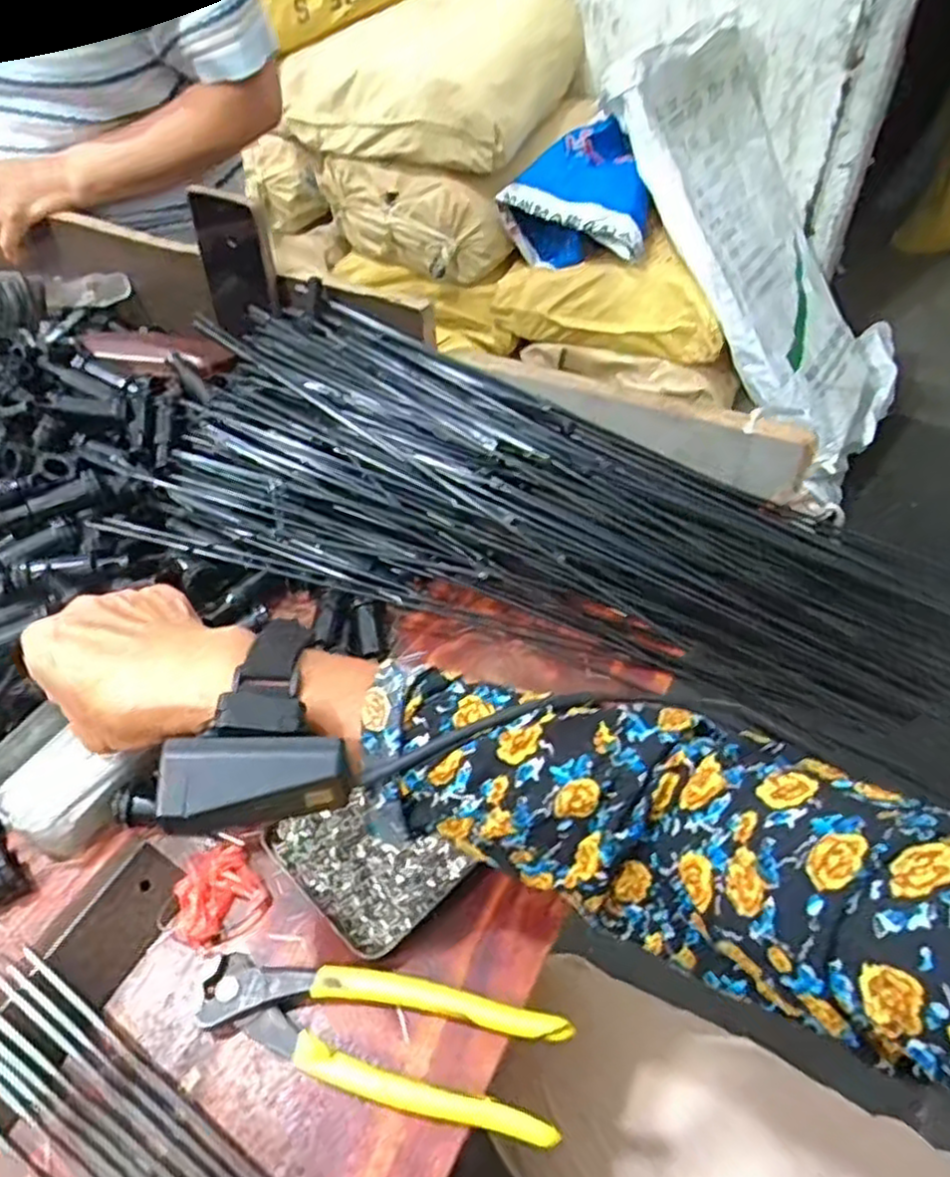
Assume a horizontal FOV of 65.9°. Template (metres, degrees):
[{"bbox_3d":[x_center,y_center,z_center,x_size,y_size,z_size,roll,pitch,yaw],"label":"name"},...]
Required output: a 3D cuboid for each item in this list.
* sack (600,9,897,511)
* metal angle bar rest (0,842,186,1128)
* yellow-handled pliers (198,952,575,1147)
[{"bbox_3d":[0.572,-0.578,1.341,0.457,0.146,0.829,-29,94,-20],"label":"sack"},{"bbox_3d":[-0.199,0.197,0.322,0.040,0.024,0.177,25,56,20],"label":"metal angle bar rest"},{"bbox_3d":[-0.043,0.197,0.325,0.160,0.015,0.047,10,52,9],"label":"yellow-handled pliers"}]

